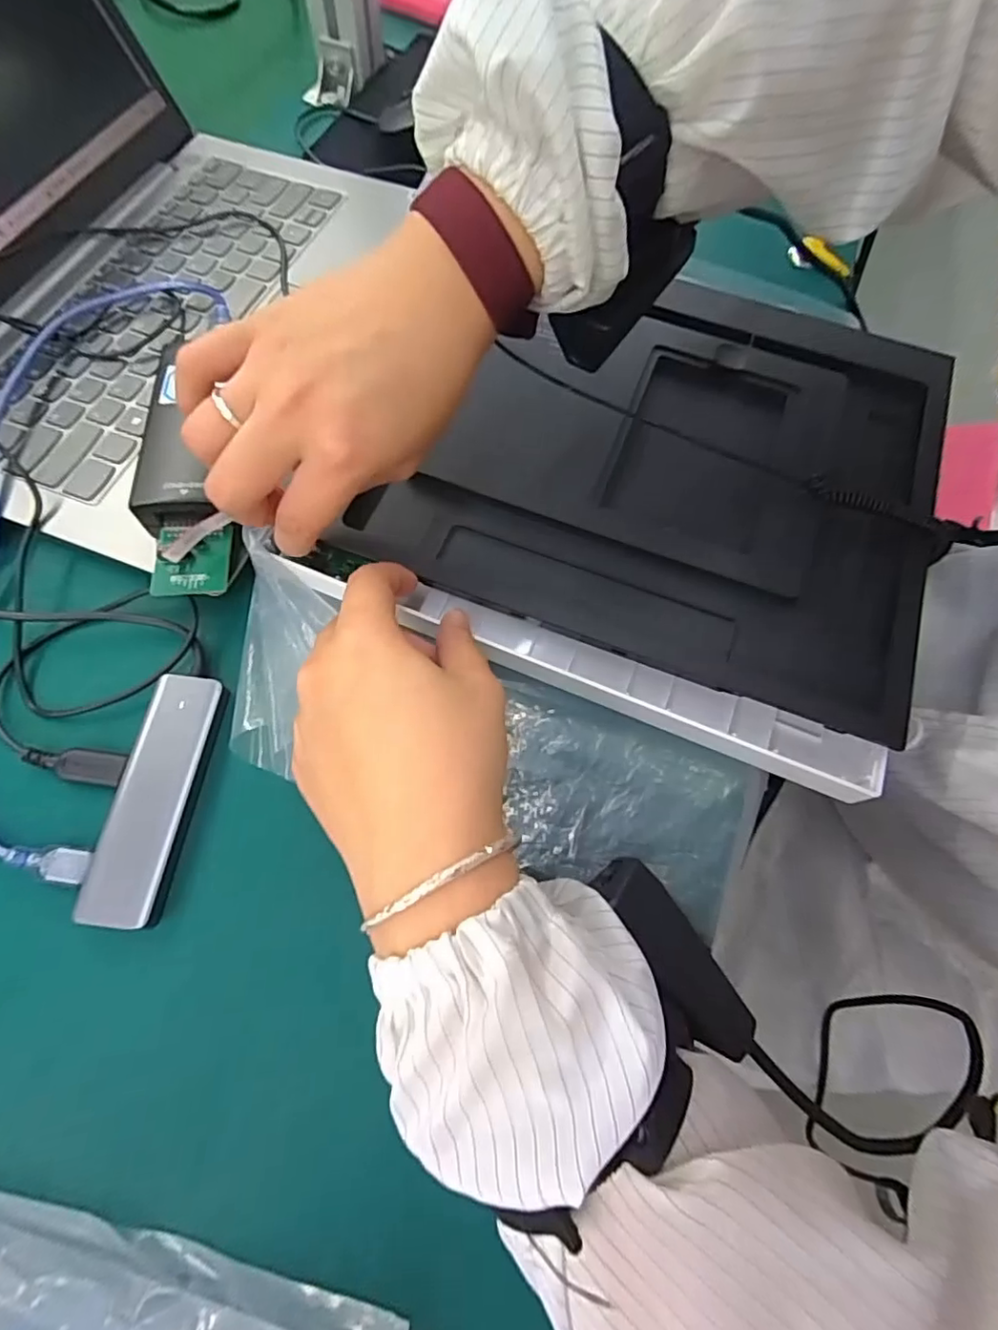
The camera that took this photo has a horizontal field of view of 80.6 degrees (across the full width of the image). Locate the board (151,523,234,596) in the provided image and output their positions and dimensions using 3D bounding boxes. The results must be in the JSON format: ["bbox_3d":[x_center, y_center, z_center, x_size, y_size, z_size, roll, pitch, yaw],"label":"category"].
[{"bbox_3d":[-0.139,-0.048,0.265,0.032,0.008,0.034,0,73,-7],"label":"board"}]

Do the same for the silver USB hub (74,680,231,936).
[{"bbox_3d":[-0.145,0.053,0.247,0.031,0.008,0.102,7,67,0],"label":"silver USB hub"}]

